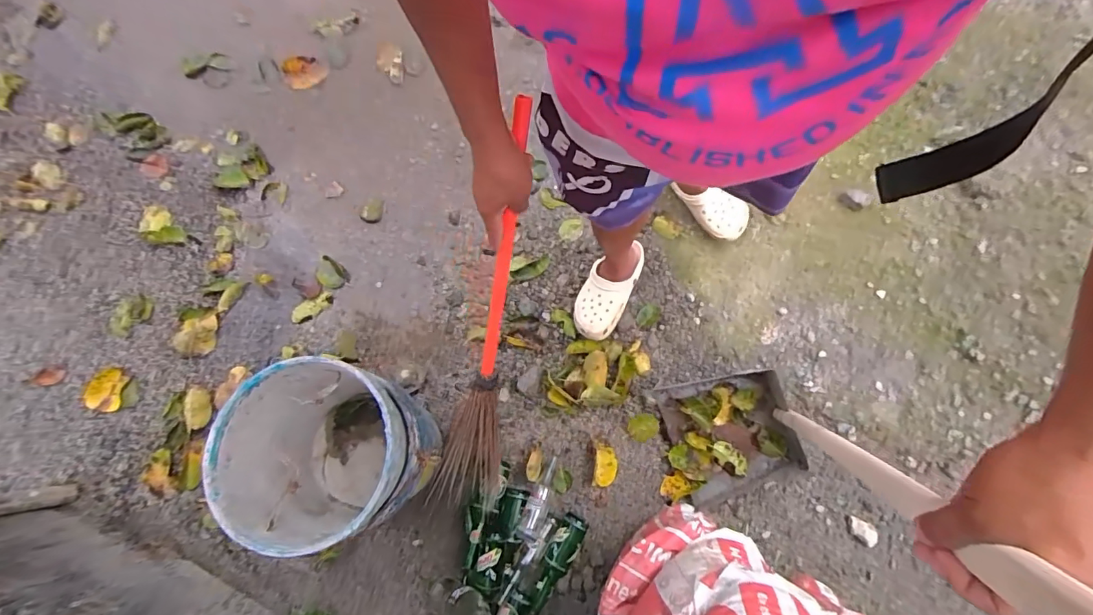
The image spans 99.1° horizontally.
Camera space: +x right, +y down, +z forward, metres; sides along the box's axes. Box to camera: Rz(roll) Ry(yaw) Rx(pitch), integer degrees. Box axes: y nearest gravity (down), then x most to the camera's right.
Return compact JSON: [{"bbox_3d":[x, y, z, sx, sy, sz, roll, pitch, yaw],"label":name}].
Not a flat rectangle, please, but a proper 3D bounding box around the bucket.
[{"bbox_3d":[-0.395,0.307,0.999,0.321,0.484,0.296,-2,74,5],"label":"bucket"}]

